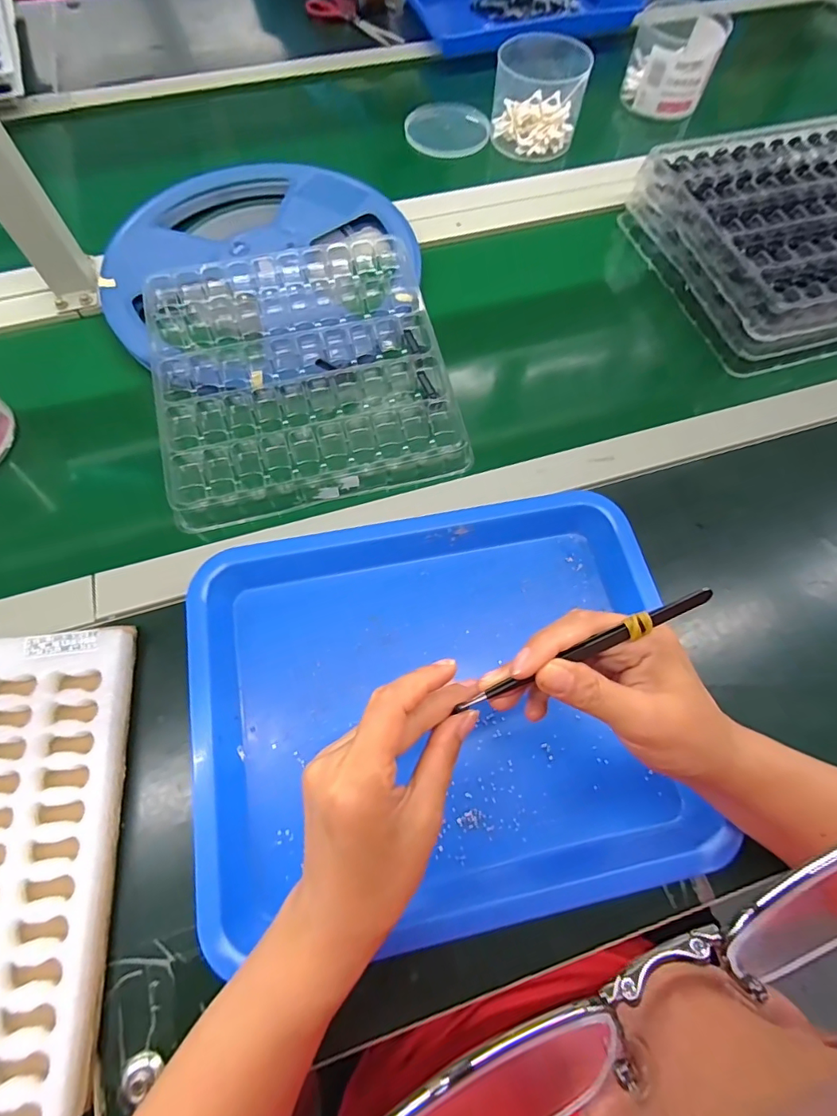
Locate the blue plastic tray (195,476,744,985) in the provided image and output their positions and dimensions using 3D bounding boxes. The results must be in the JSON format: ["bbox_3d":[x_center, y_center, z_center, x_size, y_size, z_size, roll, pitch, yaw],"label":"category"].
[{"bbox_3d":[0.017,0.097,0.337,0.322,0.034,0.272,-11,70,-6],"label":"blue plastic tray"}]

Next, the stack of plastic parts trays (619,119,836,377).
[{"bbox_3d":[0.398,-0.346,0.518,0.254,0.061,0.266,-16,68,-7],"label":"stack of plastic parts trays"}]

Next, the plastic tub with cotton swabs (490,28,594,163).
[{"bbox_3d":[0.148,-0.572,0.601,0.110,0.082,0.089,13,68,5],"label":"plastic tub with cotton swabs"}]

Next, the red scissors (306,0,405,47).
[{"bbox_3d":[-0.089,-0.816,0.738,0.164,0.018,0.061,38,73,12],"label":"red scissors"}]

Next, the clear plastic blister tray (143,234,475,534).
[{"bbox_3d":[-0.107,-0.174,0.442,0.253,0.028,0.256,-14,68,-6],"label":"clear plastic blister tray"}]

